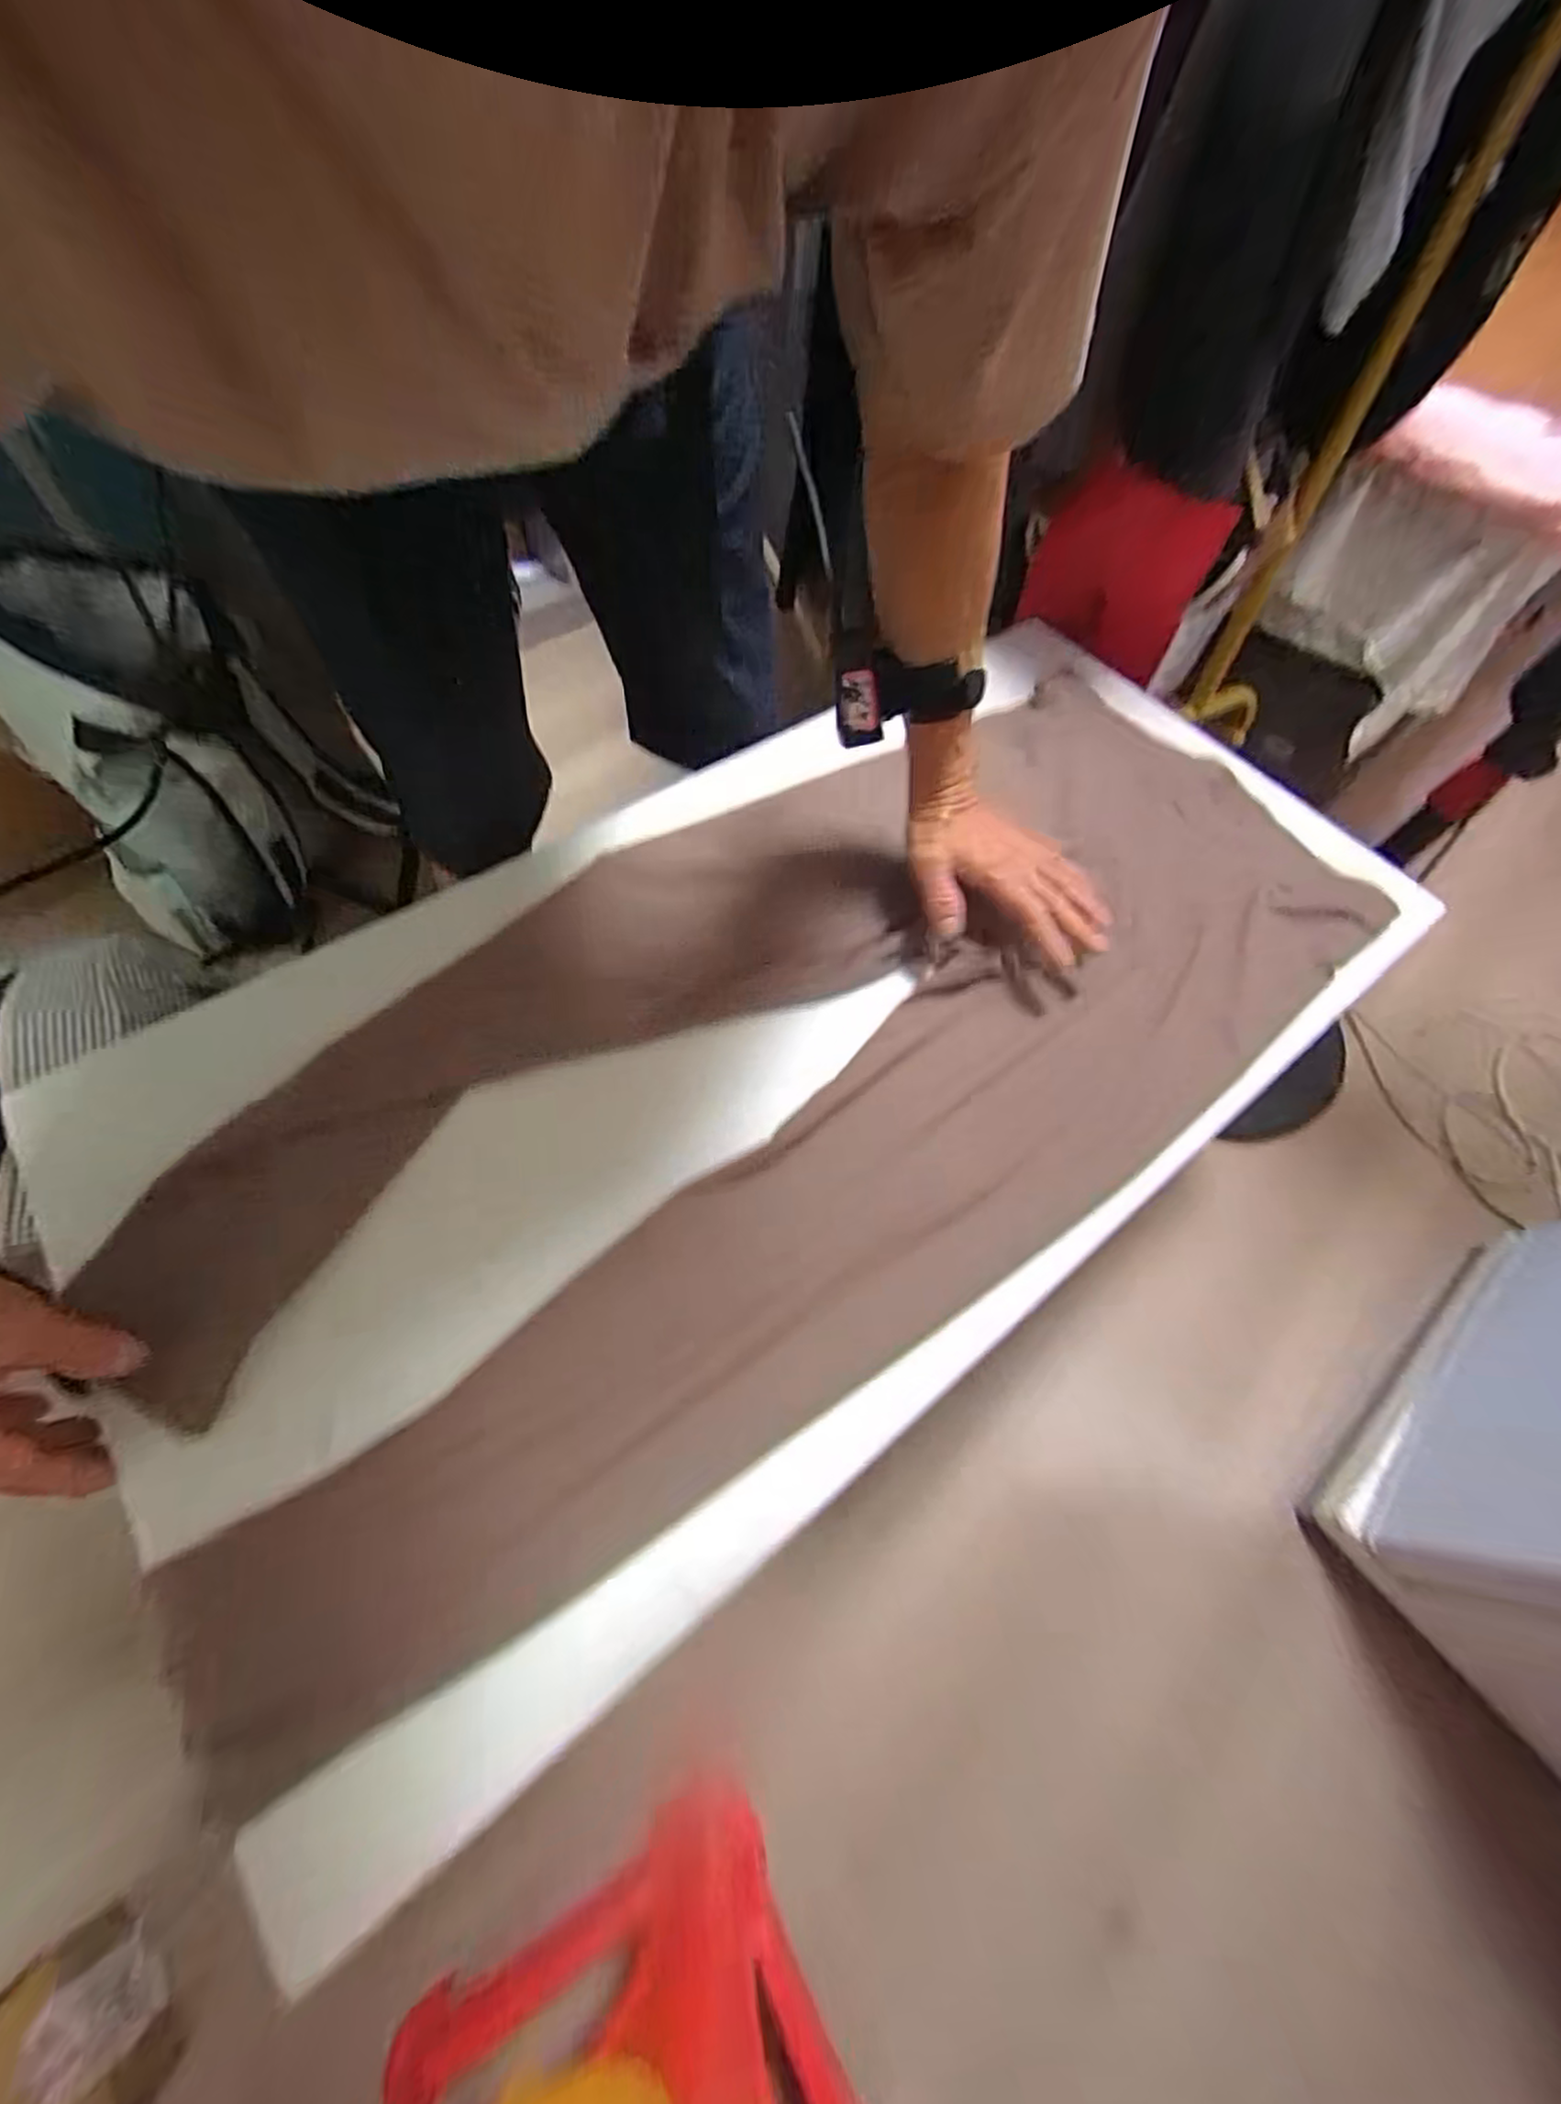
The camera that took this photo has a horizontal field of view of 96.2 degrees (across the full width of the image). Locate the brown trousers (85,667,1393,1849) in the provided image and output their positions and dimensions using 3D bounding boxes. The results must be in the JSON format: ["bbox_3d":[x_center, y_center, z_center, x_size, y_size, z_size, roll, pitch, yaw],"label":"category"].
[{"bbox_3d":[0.031,-0.019,0.507,0.910,0.052,0.418,-28,67,-18],"label":"brown trousers"}]

